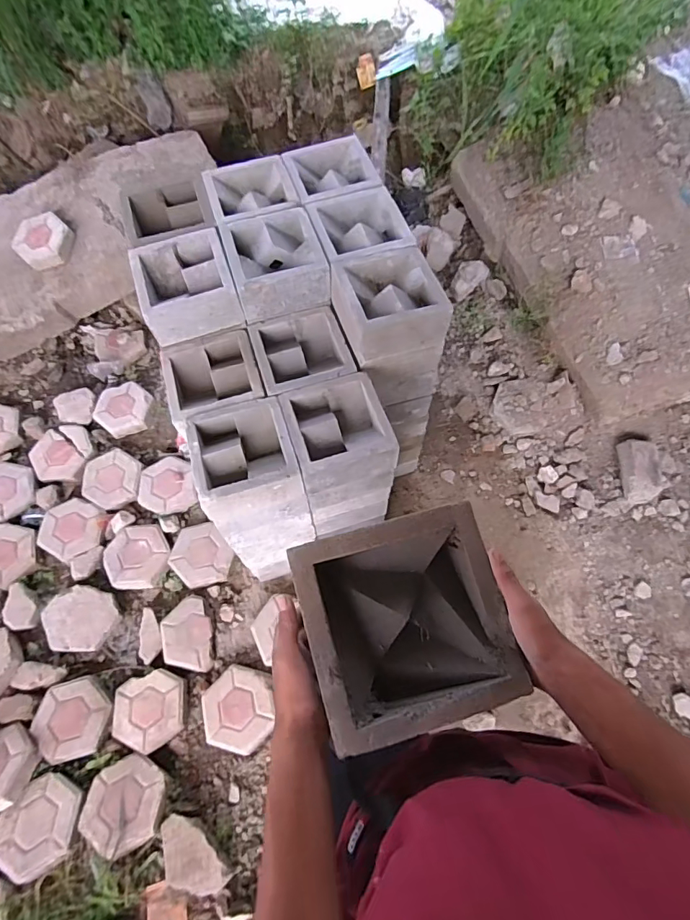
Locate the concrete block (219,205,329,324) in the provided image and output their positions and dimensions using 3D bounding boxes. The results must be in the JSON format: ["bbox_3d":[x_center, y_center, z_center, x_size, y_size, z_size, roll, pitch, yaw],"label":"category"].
[{"bbox_3d":[-0.157,-0.446,1.071,0.202,0.114,0.215,-17,65,-6],"label":"concrete block"}]

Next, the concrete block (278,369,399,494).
[{"bbox_3d":[-0.013,-0.058,0.988,0.199,0.104,0.204,-17,65,-5],"label":"concrete block"}]

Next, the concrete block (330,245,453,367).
[{"bbox_3d":[0.099,-0.339,1.012,0.218,0.105,0.216,-17,65,-6],"label":"concrete block"}]

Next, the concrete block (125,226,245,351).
[{"bbox_3d":[-0.351,-0.382,1.049,0.202,0.109,0.209,-18,65,-6],"label":"concrete block"}]

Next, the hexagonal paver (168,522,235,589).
[{"bbox_3d":[-0.463,0.311,1.501,0.182,0.061,0.209,-38,67,-18],"label":"hexagonal paver"}]

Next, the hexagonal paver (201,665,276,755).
[{"bbox_3d":[-0.303,0.682,1.283,0.184,0.046,0.200,9,62,6],"label":"hexagonal paver"}]

